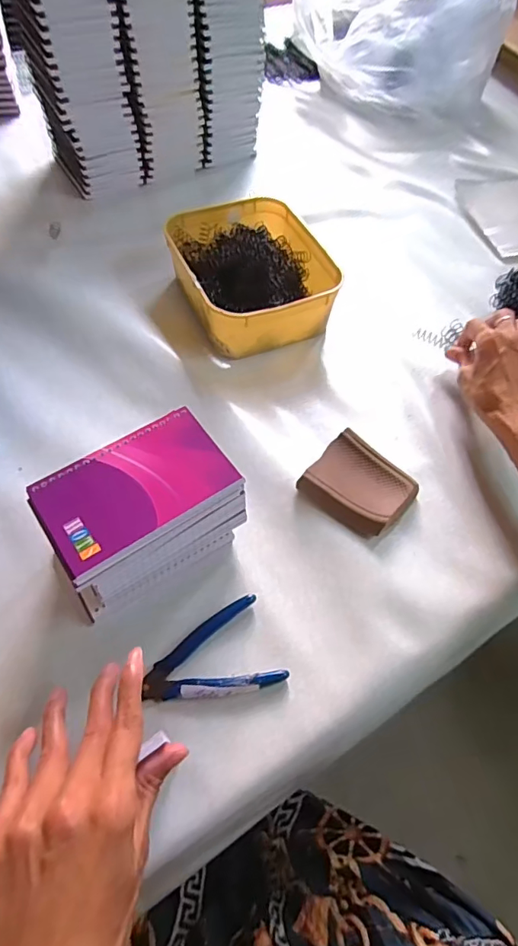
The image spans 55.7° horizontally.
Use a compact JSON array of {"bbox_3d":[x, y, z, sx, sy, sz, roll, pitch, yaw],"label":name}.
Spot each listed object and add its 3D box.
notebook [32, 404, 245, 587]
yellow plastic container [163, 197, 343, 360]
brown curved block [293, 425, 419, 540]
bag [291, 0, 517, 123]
[{"bbox_3d":[-0.086,0.010,0.351,0.131,0.014,0.079,-31,64,-22],"label":"notebook"},{"bbox_3d":[-0.010,-0.232,0.566,0.161,0.056,0.204,-18,60,-16],"label":"yellow plastic container"},{"bbox_3d":[0.094,0.009,0.448,0.087,0.022,0.083,34,61,17],"label":"brown curved block"},{"bbox_3d":[0.240,-0.764,0.848,0.342,0.165,0.261,25,58,12],"label":"bag"}]

